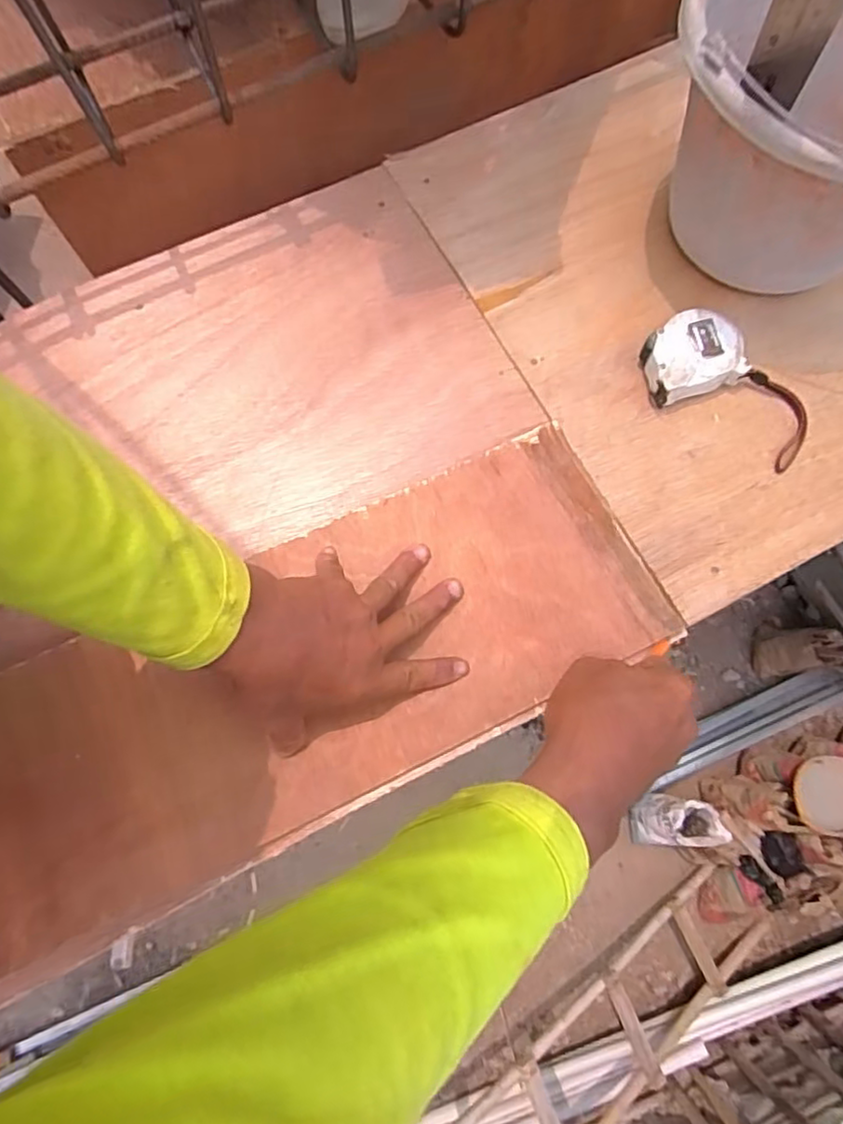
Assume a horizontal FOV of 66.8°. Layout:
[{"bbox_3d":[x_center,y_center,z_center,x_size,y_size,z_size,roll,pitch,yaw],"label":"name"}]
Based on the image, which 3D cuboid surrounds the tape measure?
[{"bbox_3d":[0.244,-0.142,0.506,0.141,0.033,0.080,30,75,10],"label":"tape measure"}]

